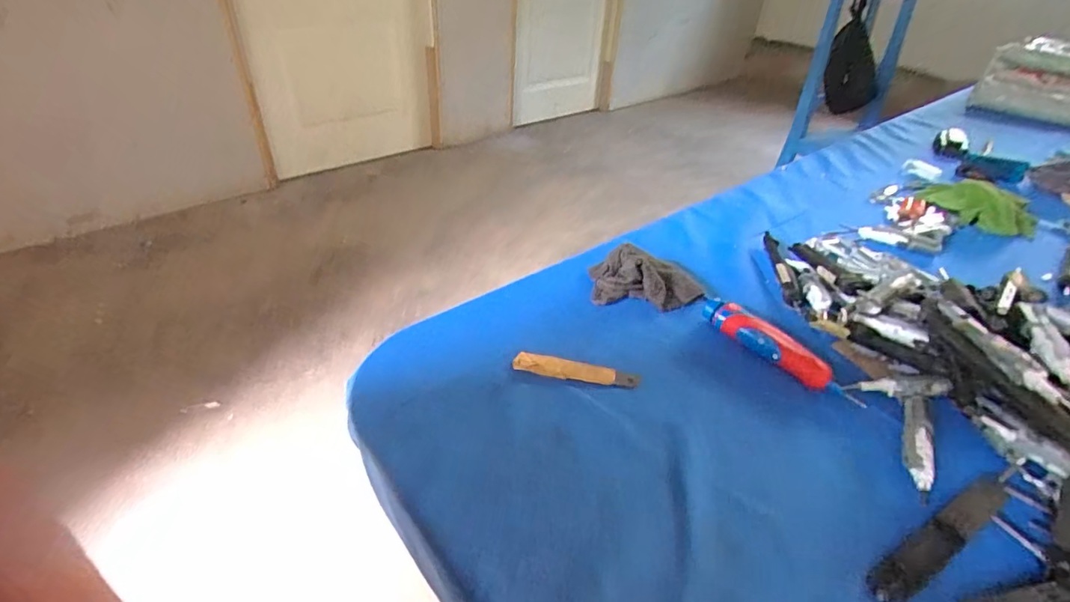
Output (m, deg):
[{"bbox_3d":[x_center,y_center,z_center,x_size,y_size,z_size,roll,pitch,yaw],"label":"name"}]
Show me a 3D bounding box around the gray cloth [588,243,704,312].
[{"bbox_3d":[0.122,-0.026,0.578,0.122,0.038,0.066,8,37,5],"label":"gray cloth"}]

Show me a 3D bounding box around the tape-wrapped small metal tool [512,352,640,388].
[{"bbox_3d":[0.037,0.063,0.483,0.112,0.008,0.023,9,37,6],"label":"tape-wrapped small metal tool"}]

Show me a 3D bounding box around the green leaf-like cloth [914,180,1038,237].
[{"bbox_3d":[0.628,-0.138,0.752,0.081,0.045,0.143,-29,47,-35],"label":"green leaf-like cloth"}]

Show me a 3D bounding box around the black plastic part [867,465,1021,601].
[{"bbox_3d":[0.284,0.149,0.356,0.168,0.018,0.023,-17,42,-26],"label":"black plastic part"}]

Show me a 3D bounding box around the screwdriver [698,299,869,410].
[{"bbox_3d":[0.225,0.044,0.497,0.032,0.023,0.158,-22,44,-30],"label":"screwdriver"}]

